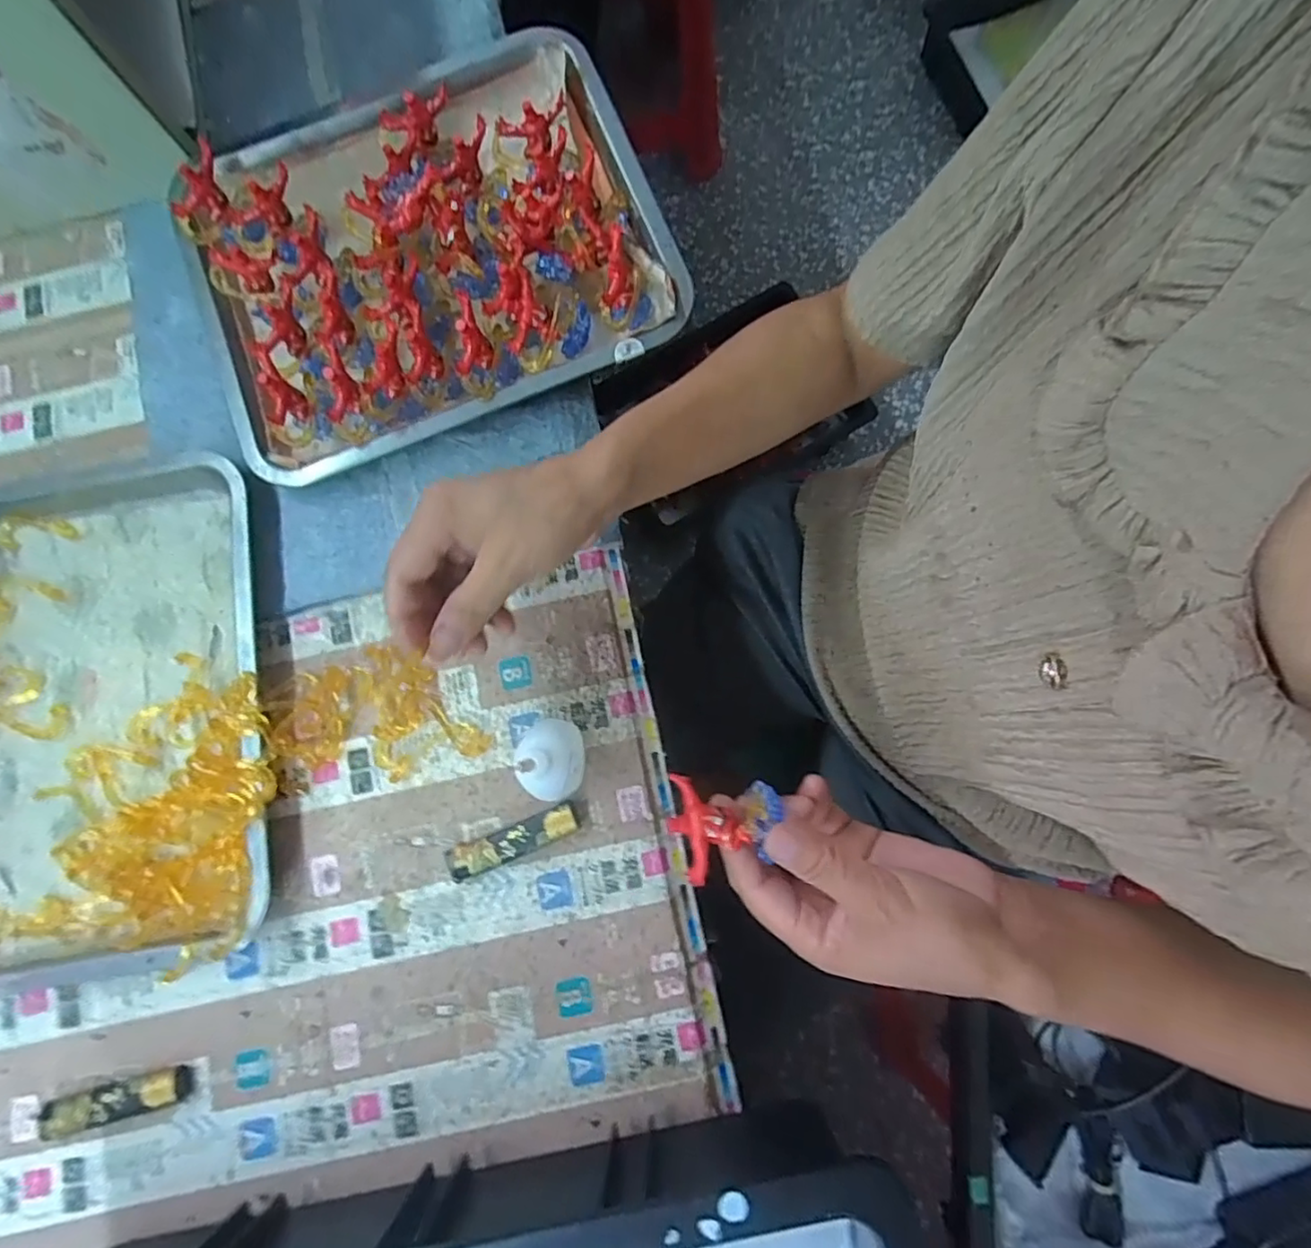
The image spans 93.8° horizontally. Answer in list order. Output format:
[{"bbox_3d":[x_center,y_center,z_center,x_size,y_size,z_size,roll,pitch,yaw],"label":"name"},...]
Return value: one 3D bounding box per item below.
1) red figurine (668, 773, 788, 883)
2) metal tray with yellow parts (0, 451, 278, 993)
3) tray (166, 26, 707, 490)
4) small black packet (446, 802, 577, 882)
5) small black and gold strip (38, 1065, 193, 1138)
[{"bbox_3d":[0.032,0.098,0.291,0.052,0.021,0.045,4,80,1],"label":"red figurine"},{"bbox_3d":[-0.345,0.050,0.378,0.210,0.024,0.306,-10,80,-1],"label":"metal tray with yellow parts"},{"bbox_3d":[-0.156,-0.256,0.404,0.301,0.072,0.254,-20,80,-3],"label":"tray"},{"bbox_3d":[-0.086,0.130,0.365,0.082,0.014,0.019,-22,80,-3],"label":"small black packet"},{"bbox_3d":[-0.307,0.272,0.349,0.078,0.014,0.019,-15,80,-2],"label":"small black and gold strip"}]

